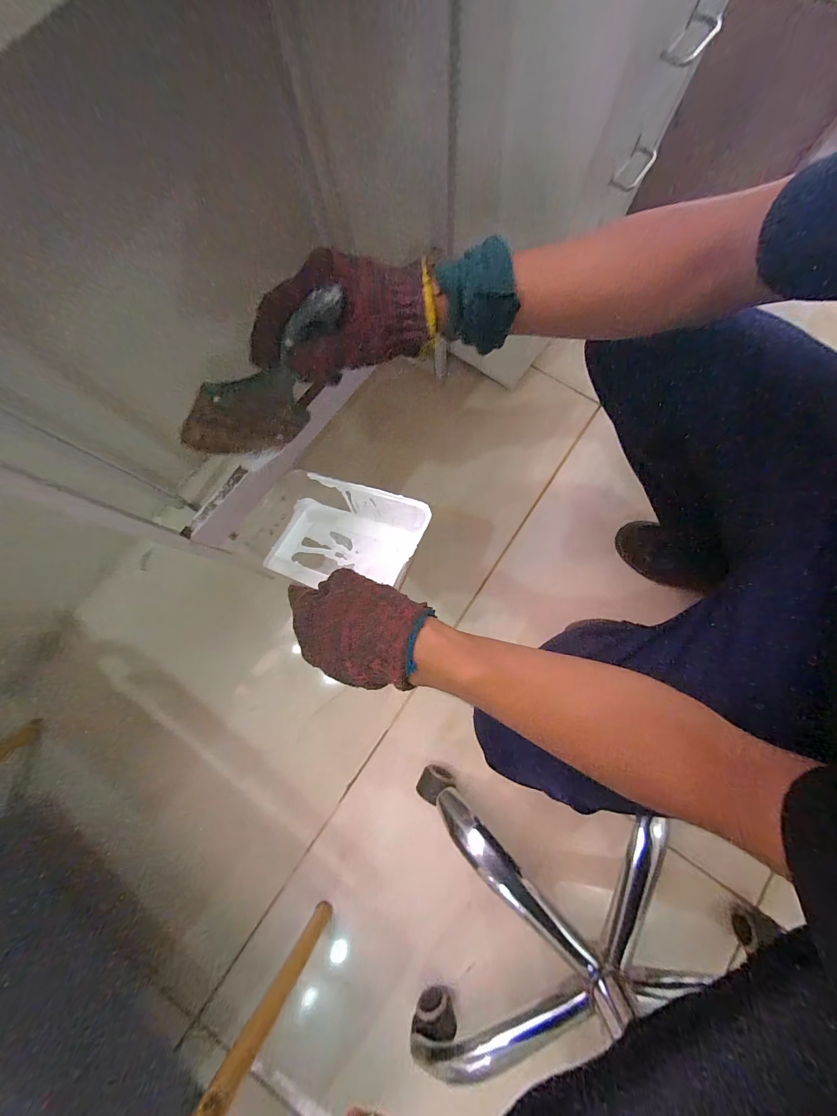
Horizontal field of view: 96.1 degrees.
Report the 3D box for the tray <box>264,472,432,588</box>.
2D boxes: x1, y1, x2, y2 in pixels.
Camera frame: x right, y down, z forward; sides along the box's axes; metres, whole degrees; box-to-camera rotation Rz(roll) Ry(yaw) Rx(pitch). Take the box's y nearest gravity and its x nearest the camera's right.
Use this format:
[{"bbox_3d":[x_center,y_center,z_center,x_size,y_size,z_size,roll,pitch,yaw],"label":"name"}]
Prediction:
[{"bbox_3d":[-0.081,-0.023,0.383,0.179,0.049,0.107,13,63,16],"label":"tray"}]

